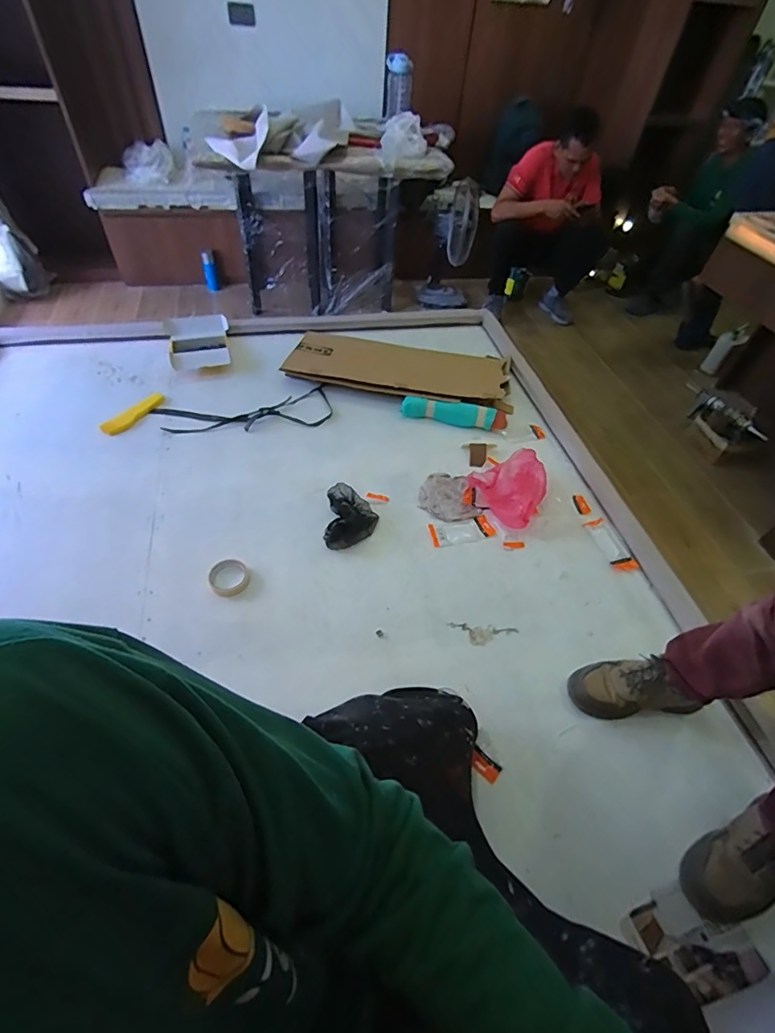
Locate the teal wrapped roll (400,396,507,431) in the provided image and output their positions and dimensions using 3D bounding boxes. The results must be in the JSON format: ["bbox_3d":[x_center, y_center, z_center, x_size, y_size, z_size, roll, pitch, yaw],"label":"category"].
[{"bbox_3d":[0.212,-0.329,1.493,0.338,0.043,0.067,7,53,1],"label":"teal wrapped roll"}]

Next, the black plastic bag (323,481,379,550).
[{"bbox_3d":[-0.093,0.001,1.218,0.129,0.041,0.184,3,53,-3],"label":"black plastic bag"}]

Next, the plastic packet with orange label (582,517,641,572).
[{"bbox_3d":[0.592,0.075,1.238,0.063,0.007,0.168,-13,55,-14],"label":"plastic packet with orange label"}]

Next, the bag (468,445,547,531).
[{"bbox_3d":[0.351,-0.072,1.280,0.189,0.094,0.201,-21,58,-19],"label":"bag"}]

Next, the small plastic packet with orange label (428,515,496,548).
[{"bbox_3d":[0.196,0.037,1.238,0.166,0.013,0.068,-10,55,-12],"label":"small plastic packet with orange label"}]

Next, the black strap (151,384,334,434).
[{"bbox_3d":[-0.445,-0.324,1.461,0.534,0.017,0.168,-12,55,-13],"label":"black strap"}]

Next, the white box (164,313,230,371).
[{"bbox_3d":[-0.660,-0.619,1.645,0.212,0.045,0.293,-14,56,-15],"label":"white box"}]

